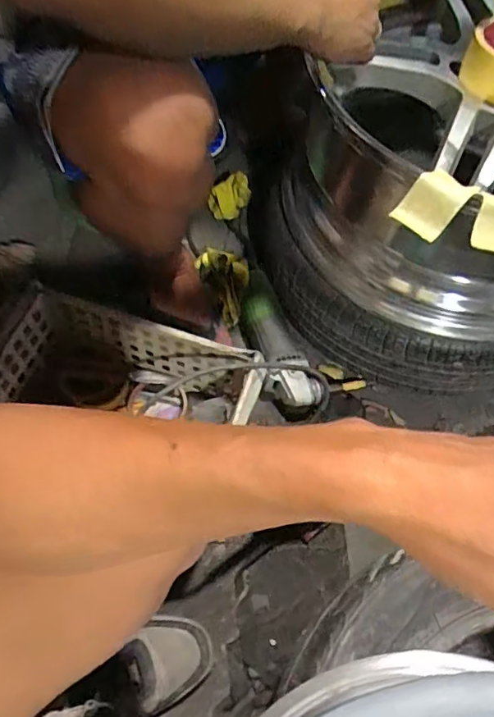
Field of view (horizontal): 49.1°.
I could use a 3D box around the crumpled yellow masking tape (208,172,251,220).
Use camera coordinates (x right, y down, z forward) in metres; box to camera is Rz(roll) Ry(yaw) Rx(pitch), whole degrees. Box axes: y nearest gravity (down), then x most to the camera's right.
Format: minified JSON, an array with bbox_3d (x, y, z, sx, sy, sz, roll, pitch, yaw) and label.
[{"bbox_3d":[-0.035,-0.314,1.036,0.083,0.066,0.084,-1,60,-2],"label":"crumpled yellow masking tape"}]

